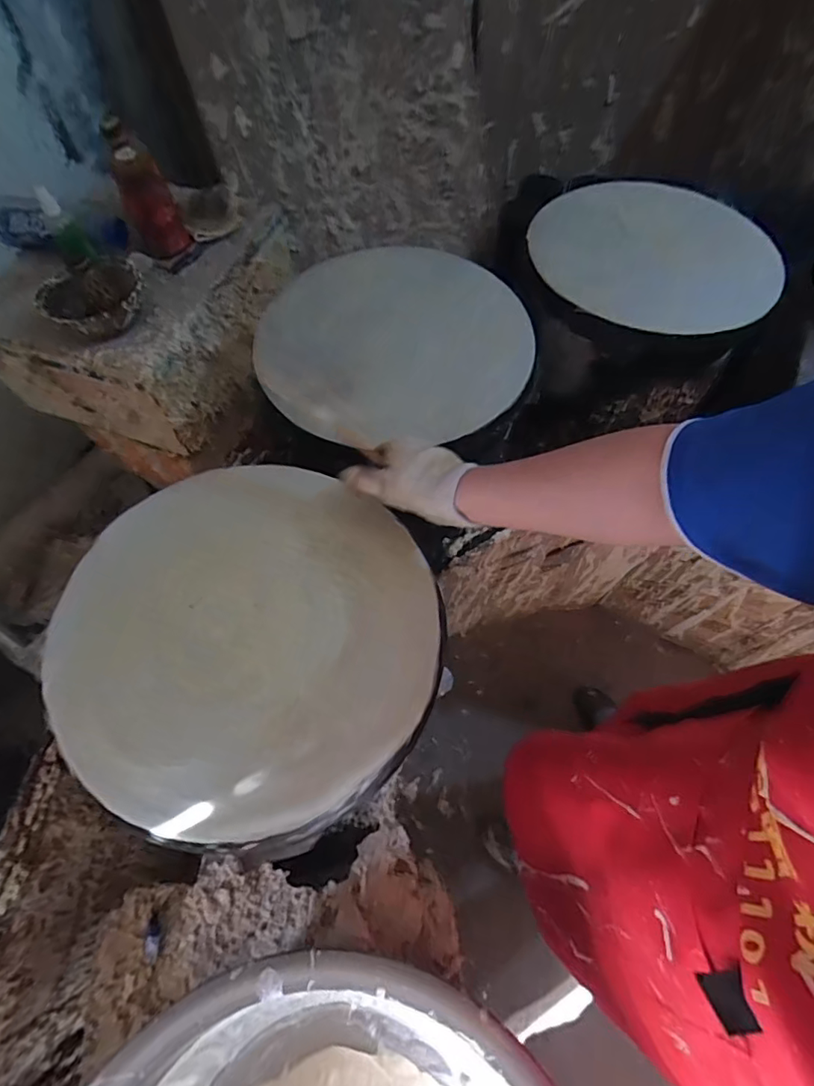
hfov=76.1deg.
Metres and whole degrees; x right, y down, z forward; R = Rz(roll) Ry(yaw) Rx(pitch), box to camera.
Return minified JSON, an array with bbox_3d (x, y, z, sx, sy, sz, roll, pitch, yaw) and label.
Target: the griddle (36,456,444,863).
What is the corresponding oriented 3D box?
[{"bbox_3d":[-0.152,0.084,0.524,0.362,0.035,0.366,0,62,0],"label":"griddle"}]

